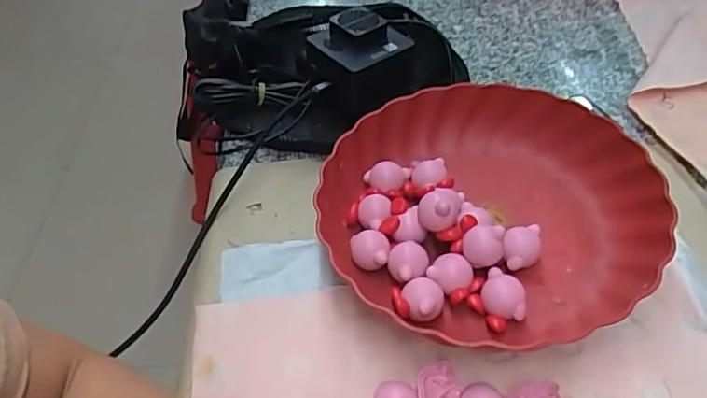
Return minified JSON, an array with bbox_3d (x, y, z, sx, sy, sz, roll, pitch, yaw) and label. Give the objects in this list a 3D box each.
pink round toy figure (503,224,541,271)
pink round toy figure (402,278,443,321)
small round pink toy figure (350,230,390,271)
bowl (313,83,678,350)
[{"bbox_3d":[0.121,0.035,0.407,0.027,0.027,0.035,20,49,18],"label":"pink round toy figure"},{"bbox_3d":[0.047,0.072,0.383,0.026,0.024,0.028,0,46,0],"label":"pink round toy figure"},{"bbox_3d":[0.012,0.036,0.410,0.028,0.021,0.028,0,46,0],"label":"small round pink toy figure"},{"bbox_3d":[0.101,0.003,0.428,0.252,0.064,0.236,0,46,0],"label":"bowl"}]

